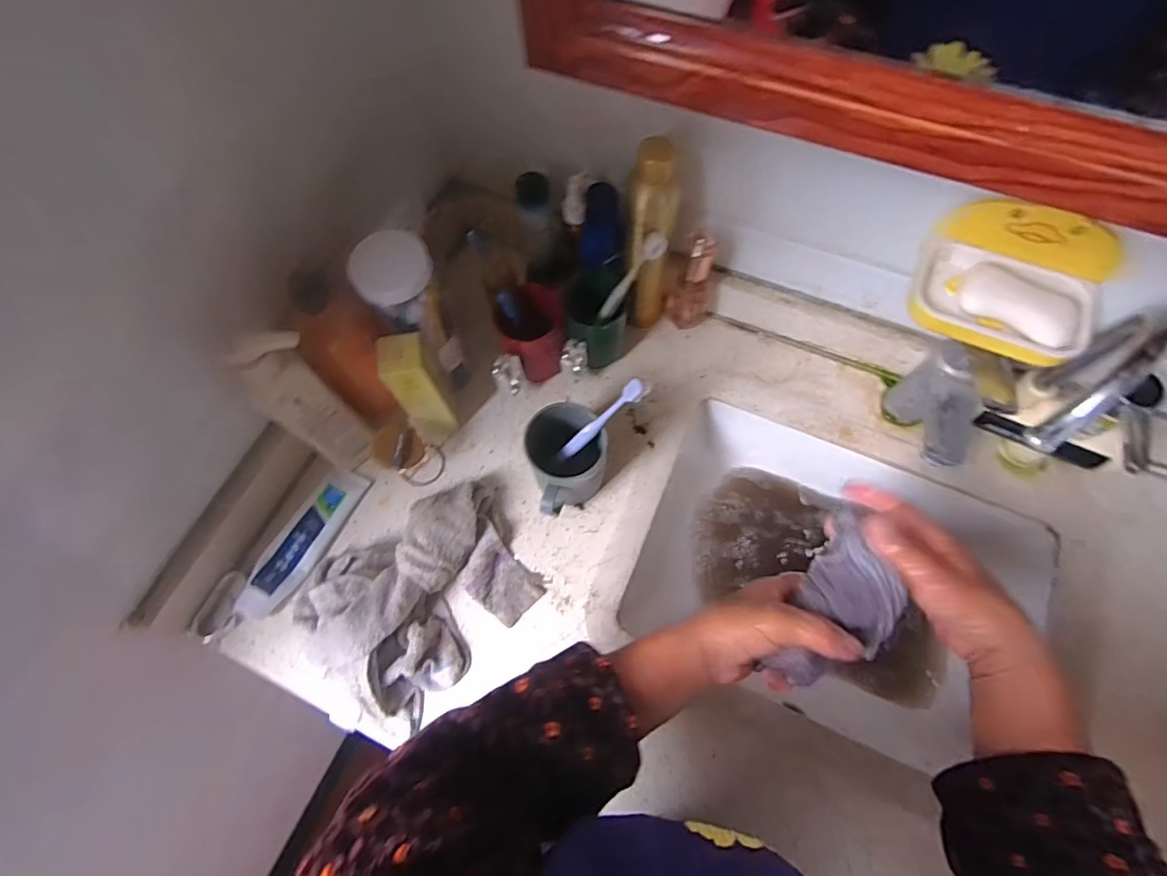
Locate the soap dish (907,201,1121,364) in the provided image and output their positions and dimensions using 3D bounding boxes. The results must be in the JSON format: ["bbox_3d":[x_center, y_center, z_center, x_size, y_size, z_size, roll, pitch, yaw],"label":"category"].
[{"bbox_3d":[0.348,-0.129,0.441,0.139,0.065,0.100,28,72,13],"label":"soap dish"}]

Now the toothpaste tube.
[{"bbox_3d":[-0.297,0.109,0.578,0.051,0.036,0.171,24,72,10],"label":"toothpaste tube"}]

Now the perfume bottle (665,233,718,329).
[{"bbox_3d":[0.122,-0.172,0.608,0.046,0.140,0.048,19,71,9],"label":"perfume bottle"}]

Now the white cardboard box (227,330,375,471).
[{"bbox_3d":[-0.253,-0.027,0.515,0.061,0.212,0.031,-41,73,-13],"label":"white cardboard box"}]

